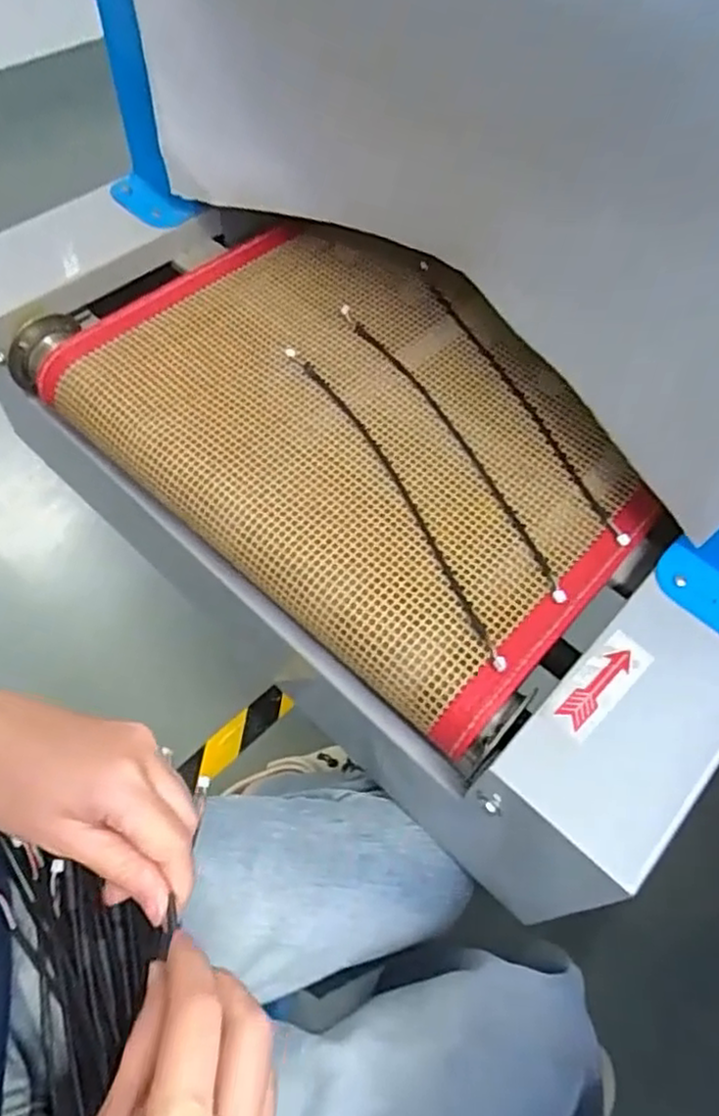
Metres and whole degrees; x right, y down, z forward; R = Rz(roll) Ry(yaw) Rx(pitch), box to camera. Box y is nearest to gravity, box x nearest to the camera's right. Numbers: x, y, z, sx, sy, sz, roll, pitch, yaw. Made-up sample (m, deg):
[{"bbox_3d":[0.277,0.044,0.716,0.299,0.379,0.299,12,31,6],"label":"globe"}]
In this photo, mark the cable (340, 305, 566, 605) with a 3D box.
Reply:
[{"bbox_3d":[0.062,-0.083,0.473,0.024,0.008,0.281,-24,65,-16],"label":"cable"}]

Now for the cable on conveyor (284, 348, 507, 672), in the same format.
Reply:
[{"bbox_3d":[0.022,-0.048,0.448,0.023,0.010,0.281,-23,65,-16],"label":"cable on conveyor"}]

